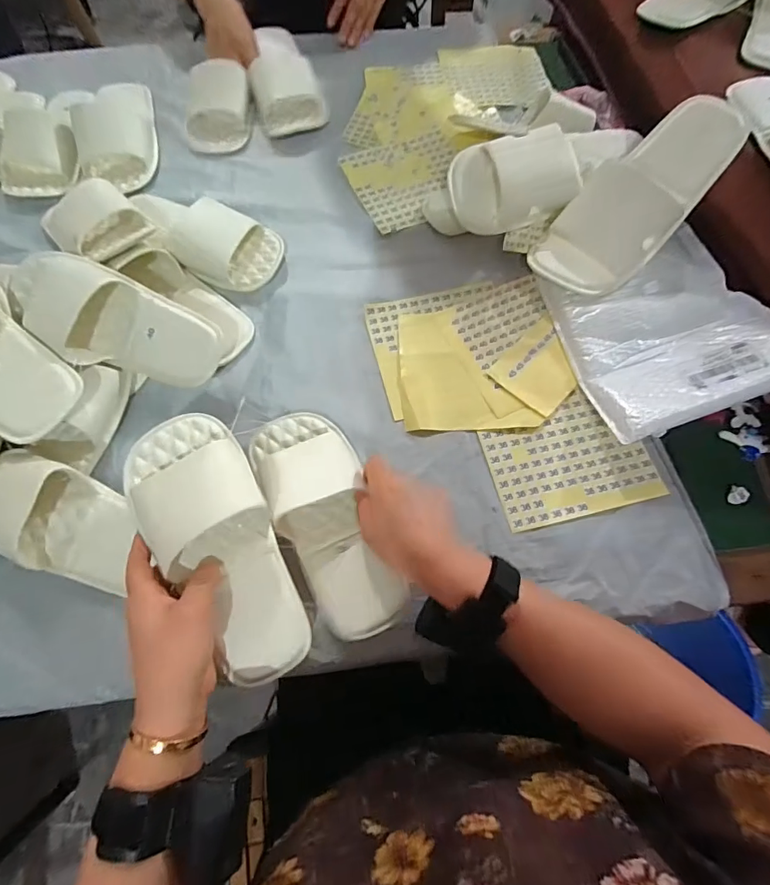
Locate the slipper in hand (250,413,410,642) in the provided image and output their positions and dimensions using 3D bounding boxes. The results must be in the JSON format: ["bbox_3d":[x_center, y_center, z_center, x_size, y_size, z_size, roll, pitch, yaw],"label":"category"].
[{"bbox_3d":[-0.056,0.069,0.427,0.092,0.041,0.227,-23,74,-9],"label":"slipper in hand"}]

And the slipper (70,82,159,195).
[{"bbox_3d":[-0.379,-0.455,0.633,0.096,0.053,0.223,-7,69,-3],"label":"slipper"}]

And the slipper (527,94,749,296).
[{"bbox_3d":[0.304,-0.293,0.514,0.279,0.052,0.114,-44,75,2],"label":"slipper"}]

